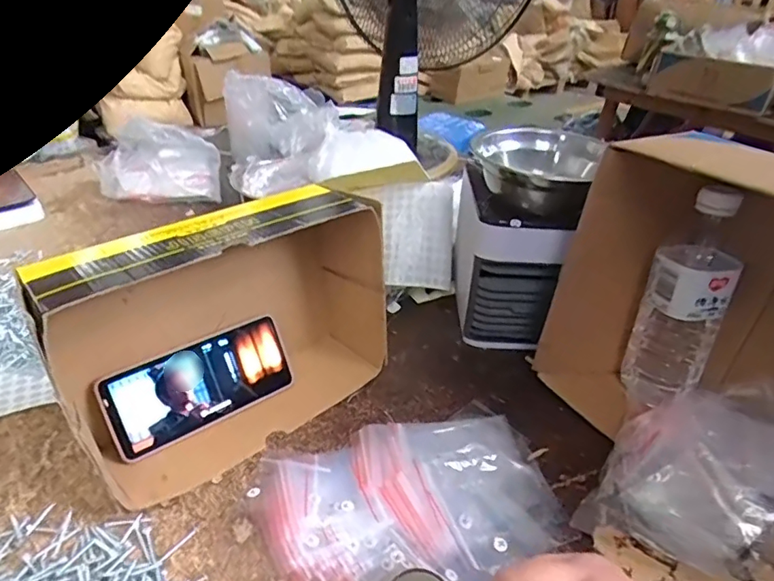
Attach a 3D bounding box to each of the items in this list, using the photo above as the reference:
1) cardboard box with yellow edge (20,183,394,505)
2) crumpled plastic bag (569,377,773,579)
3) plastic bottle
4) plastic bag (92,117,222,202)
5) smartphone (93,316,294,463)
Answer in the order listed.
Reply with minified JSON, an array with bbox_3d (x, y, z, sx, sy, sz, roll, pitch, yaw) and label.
[{"bbox_3d":[-0.134,0.033,0.463,0.270,0.186,0.113,-26,44,-35],"label":"cardboard box with yellow edge"},{"bbox_3d":[0.274,0.142,0.438,0.140,0.069,0.193,28,42,31],"label":"crumpled plastic bag"},{"bbox_3d":[0.278,0.010,0.493,0.075,0.214,0.076,24,40,27],"label":"plastic bottle"},{"bbox_3d":[-0.375,-0.231,0.900,0.194,0.096,0.165,2,35,-2],"label":"plastic bag"},{"bbox_3d":[-0.167,0.085,0.484,0.164,0.077,0.006,-23,11,-32],"label":"smartphone"}]

